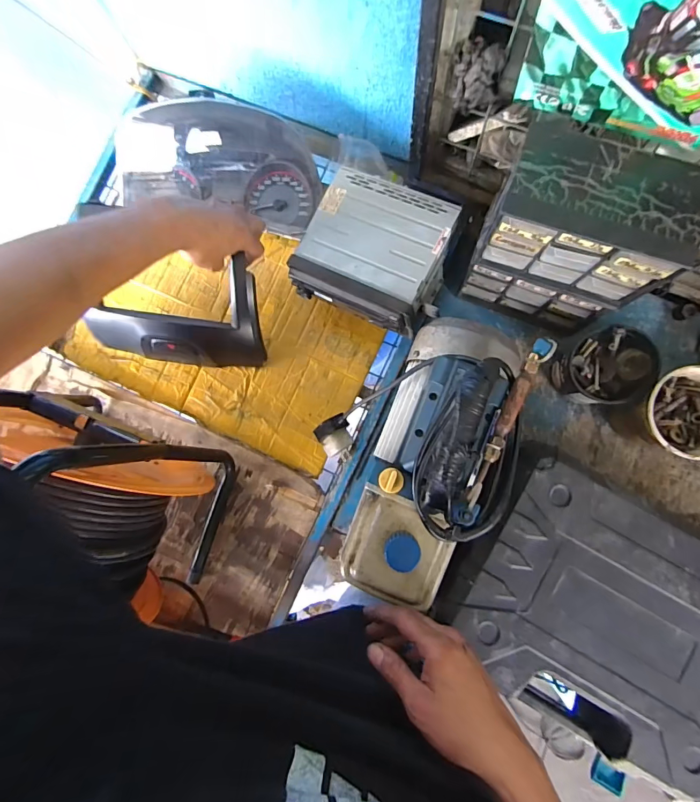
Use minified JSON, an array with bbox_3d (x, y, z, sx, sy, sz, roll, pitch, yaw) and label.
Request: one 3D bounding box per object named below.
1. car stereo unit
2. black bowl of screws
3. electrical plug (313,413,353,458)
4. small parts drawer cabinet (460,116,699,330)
[{"bbox_3d":[0.035,-0.200,0.558,0.190,0.069,0.174,25,88,6],"label":"car stereo unit"},{"bbox_3d":[0.333,-0.041,0.553,0.109,0.081,0.094,5,86,5],"label":"black bowl of screws"},{"bbox_3d":[-0.021,0.050,0.597,0.051,0.038,0.049,-30,83,2],"label":"electrical plug"},{"bbox_3d":[0.250,-0.183,0.485,0.173,0.226,0.099,23,87,6],"label":"small parts drawer cabinet"}]

